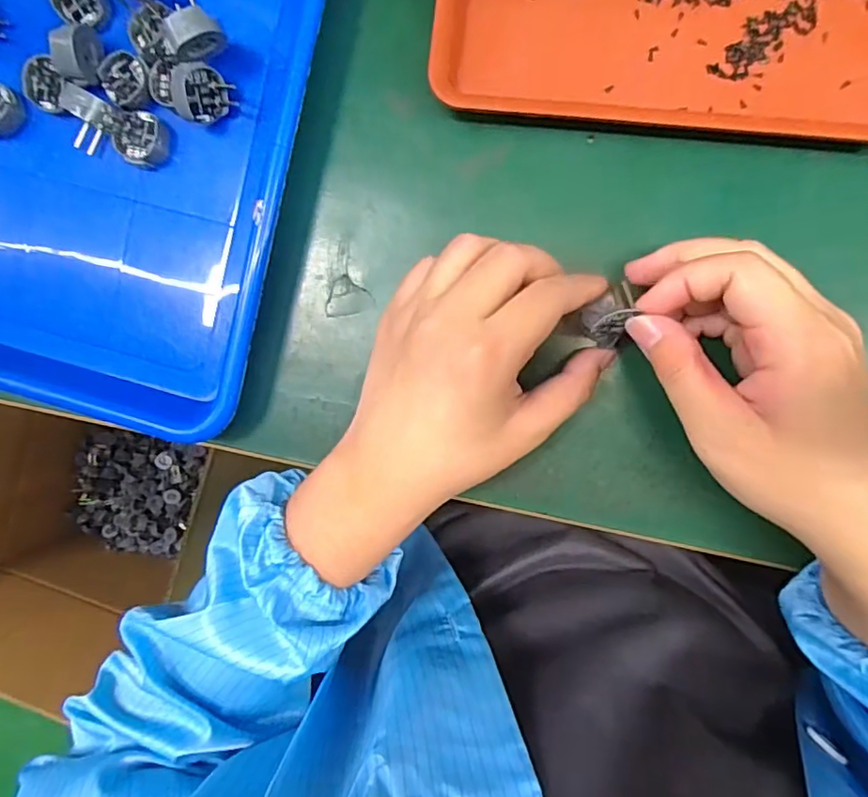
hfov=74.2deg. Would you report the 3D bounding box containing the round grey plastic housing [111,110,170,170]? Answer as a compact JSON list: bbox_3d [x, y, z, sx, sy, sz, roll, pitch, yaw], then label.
[{"bbox_3d":[-0.162,-0.144,0.319,0.024,0.016,0.028,24,99,4],"label":"round grey plastic housing"}]

